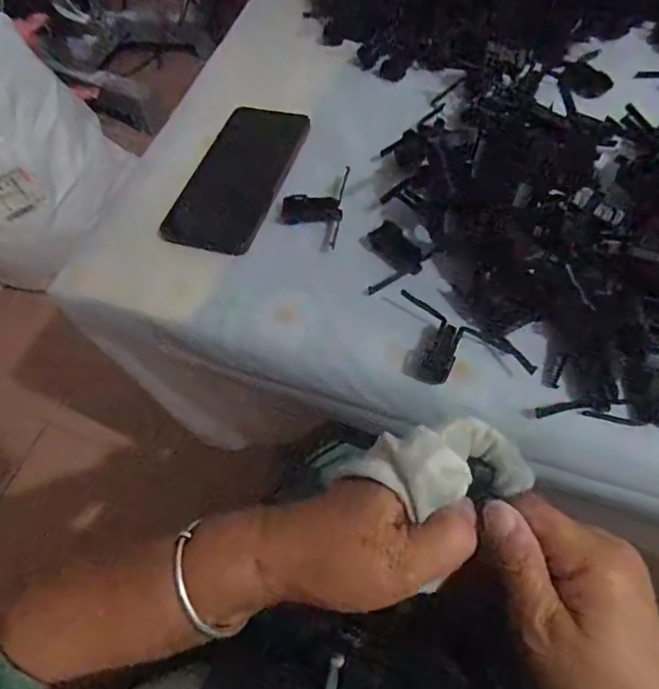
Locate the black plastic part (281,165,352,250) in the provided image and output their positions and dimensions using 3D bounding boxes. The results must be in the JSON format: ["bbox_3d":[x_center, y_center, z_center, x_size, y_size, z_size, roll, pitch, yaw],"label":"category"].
[{"bbox_3d":[-0.013,-0.114,0.435,0.051,0.012,0.076,4,60,5],"label":"black plastic part"}]

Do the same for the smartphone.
[{"bbox_3d":[-0.078,-0.151,0.464,0.078,0.007,0.170,16,62,12],"label":"smartphone"}]

